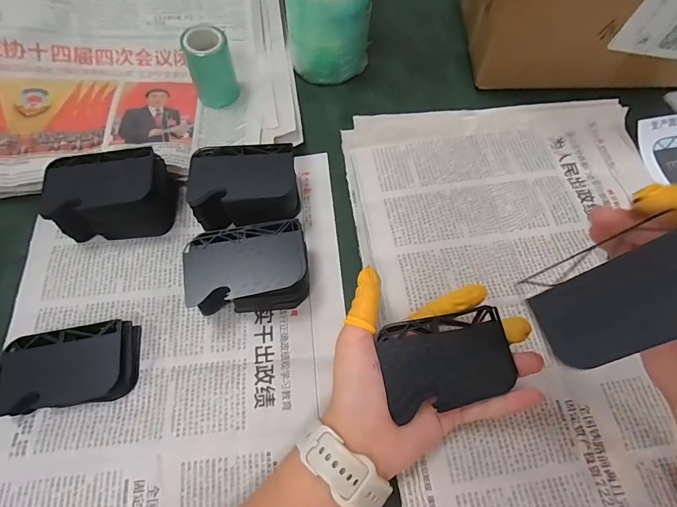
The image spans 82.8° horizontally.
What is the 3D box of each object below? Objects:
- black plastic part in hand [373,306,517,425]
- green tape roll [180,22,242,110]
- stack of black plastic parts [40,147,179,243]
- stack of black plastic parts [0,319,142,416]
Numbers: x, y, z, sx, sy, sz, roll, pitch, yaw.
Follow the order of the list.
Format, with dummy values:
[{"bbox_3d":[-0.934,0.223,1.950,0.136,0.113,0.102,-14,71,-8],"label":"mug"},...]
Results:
[{"bbox_3d":[0.069,0.068,0.249,0.082,0.006,0.055,-11,69,-4],"label":"black plastic part in hand"},{"bbox_3d":[-0.126,-0.186,0.380,0.044,0.057,0.035,-18,66,-7],"label":"green tape roll"},{"bbox_3d":[-0.189,-0.050,0.322,0.088,0.042,0.059,-5,65,-1],"label":"stack of black plastic parts"},{"bbox_3d":[-0.198,0.083,0.283,0.086,0.020,0.056,-9,66,-5],"label":"stack of black plastic parts"}]

